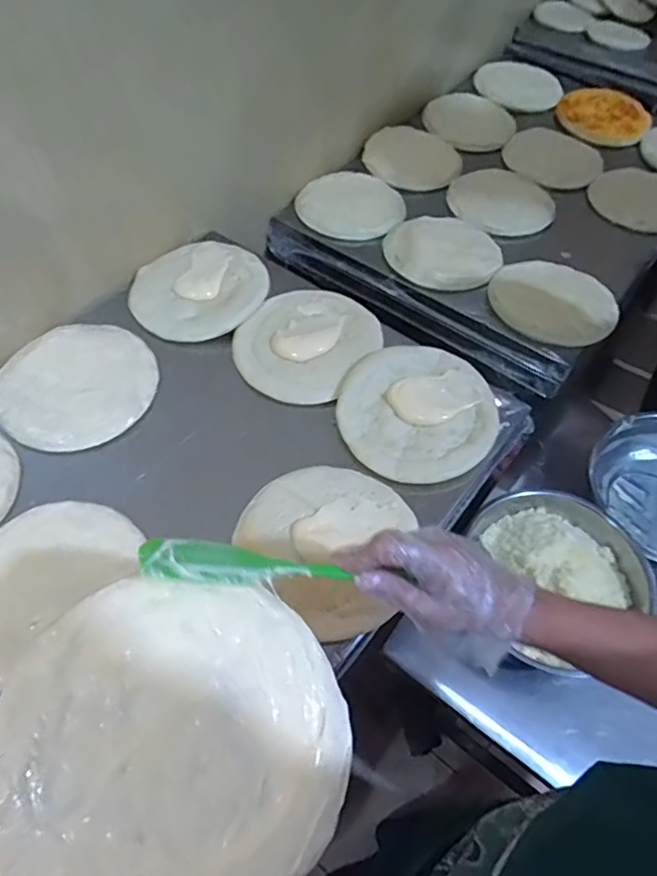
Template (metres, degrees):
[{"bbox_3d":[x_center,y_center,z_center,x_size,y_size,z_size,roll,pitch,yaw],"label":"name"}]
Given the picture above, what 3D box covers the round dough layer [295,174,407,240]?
[{"bbox_3d":[0.044,-0.437,1.078,0.191,0.015,0.157,22,67,8],"label":"round dough layer"}]

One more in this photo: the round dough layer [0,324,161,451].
[{"bbox_3d":[-0.335,-0.073,0.772,0.198,0.010,0.190,2,62,-4],"label":"round dough layer"}]

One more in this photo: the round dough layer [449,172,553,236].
[{"bbox_3d":[0.326,-0.455,1.102,0.188,0.018,0.194,1,55,-1],"label":"round dough layer"}]

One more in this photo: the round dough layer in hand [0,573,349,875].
[{"bbox_3d":[-0.089,0.179,0.339,0.194,0.011,0.193,5,66,-12],"label":"round dough layer in hand"}]

